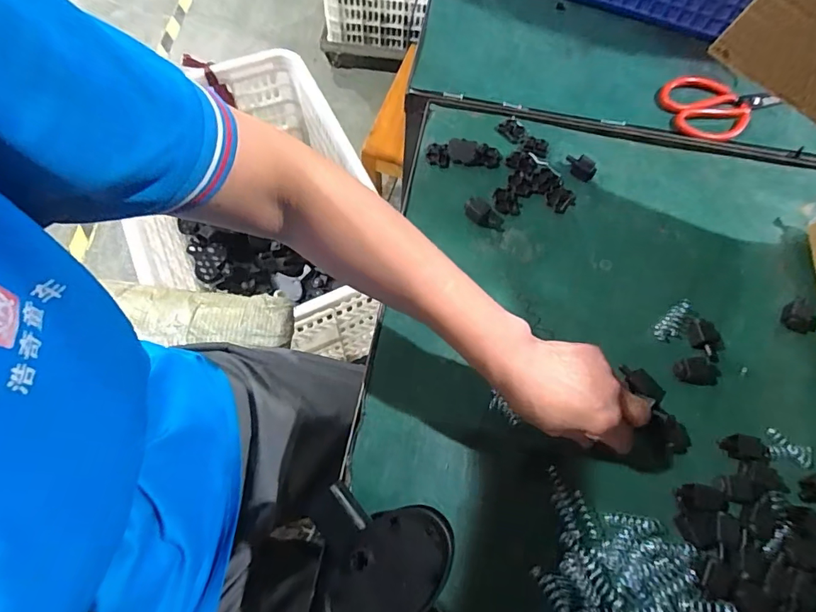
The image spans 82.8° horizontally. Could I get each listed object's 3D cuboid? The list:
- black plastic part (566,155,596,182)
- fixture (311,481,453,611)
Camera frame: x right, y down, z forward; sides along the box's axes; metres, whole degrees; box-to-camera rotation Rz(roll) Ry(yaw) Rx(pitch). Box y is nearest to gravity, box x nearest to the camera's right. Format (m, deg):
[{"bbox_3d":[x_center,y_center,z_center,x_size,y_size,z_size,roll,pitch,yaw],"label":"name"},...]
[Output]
[{"bbox_3d":[0.194,-0.157,0.521,0.036,0.015,0.021,32,68,14],"label":"black plastic part"},{"bbox_3d":[-0.014,0.197,0.334,0.100,0.054,0.101,0,64,-1],"label":"fixture"}]

